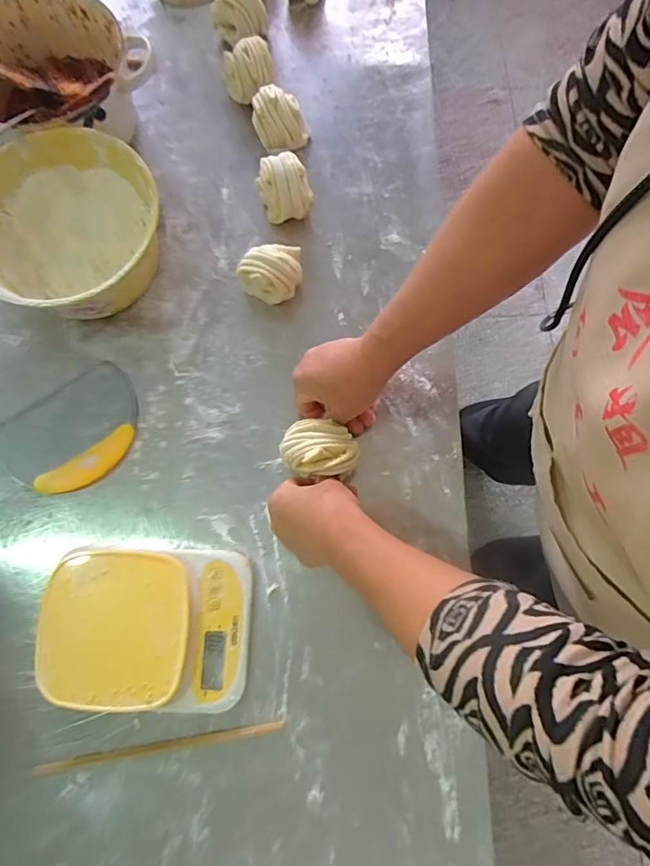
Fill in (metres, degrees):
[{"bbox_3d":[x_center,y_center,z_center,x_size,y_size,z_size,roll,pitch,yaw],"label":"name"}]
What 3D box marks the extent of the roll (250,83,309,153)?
[{"bbox_3d":[-0.054,-0.377,0.613,0.062,0.051,0.053,-7,76,-1],"label":"roll"}]

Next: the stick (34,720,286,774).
[{"bbox_3d":[-0.155,0.296,0.479,0.231,0.007,0.009,-9,76,-1],"label":"stick"}]

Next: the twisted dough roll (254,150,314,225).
[{"bbox_3d":[-0.047,-0.287,0.596,0.059,0.050,0.076,-24,77,-5],"label":"twisted dough roll"}]

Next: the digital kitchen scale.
[{"bbox_3d":[-0.172,0.188,0.493,0.192,0.036,0.145,1,77,1],"label":"digital kitchen scale"}]

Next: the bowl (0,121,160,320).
[{"bbox_3d":[-0.276,-0.217,0.559,0.193,0.091,0.198,0,76,1],"label":"bowl"}]

